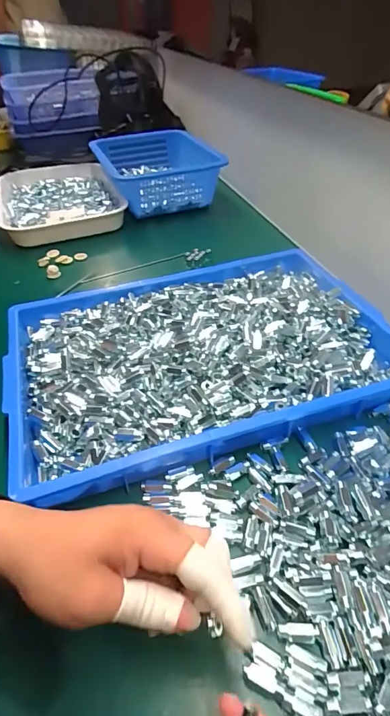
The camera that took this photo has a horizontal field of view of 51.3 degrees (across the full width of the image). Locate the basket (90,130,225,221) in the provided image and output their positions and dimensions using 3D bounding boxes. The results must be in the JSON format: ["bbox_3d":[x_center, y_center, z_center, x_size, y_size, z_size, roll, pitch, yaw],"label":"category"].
[{"bbox_3d":[-0.084,-0.408,0.888,0.225,0.088,0.298,-17,44,-14],"label":"basket"}]

